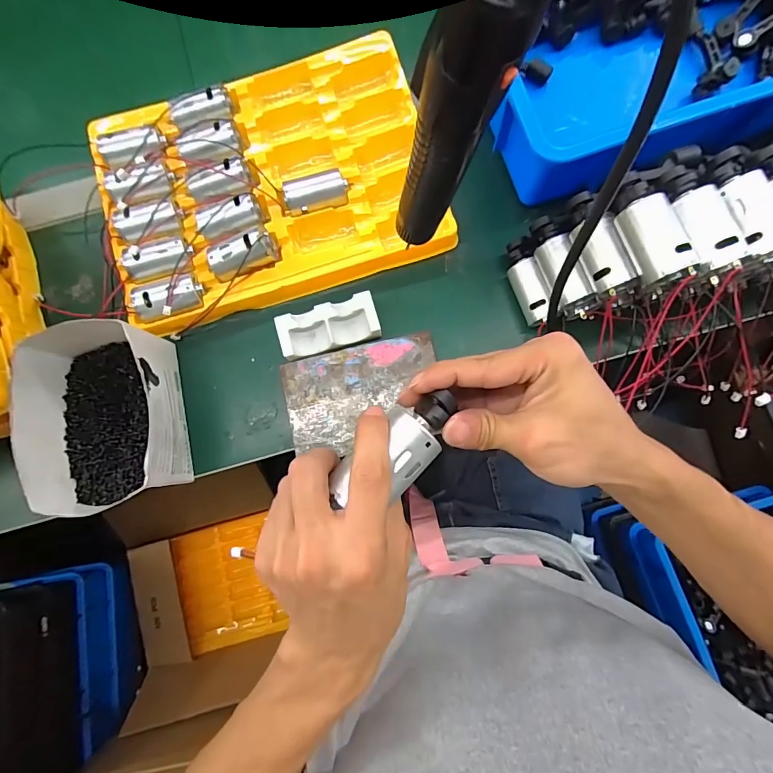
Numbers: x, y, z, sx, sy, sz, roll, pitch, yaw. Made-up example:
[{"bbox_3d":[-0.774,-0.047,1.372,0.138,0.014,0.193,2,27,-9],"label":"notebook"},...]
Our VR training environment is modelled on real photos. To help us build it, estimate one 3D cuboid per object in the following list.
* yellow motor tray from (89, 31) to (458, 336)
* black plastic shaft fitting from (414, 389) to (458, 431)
[{"bbox_3d":[-0.119,-0.204,0.417,0.326,0.031,0.241,-19,81,-1],"label":"yellow motor tray"},{"bbox_3d":[0.027,0.011,0.228,0.019,0.013,0.018,-45,82,-5],"label":"black plastic shaft fitting"}]

